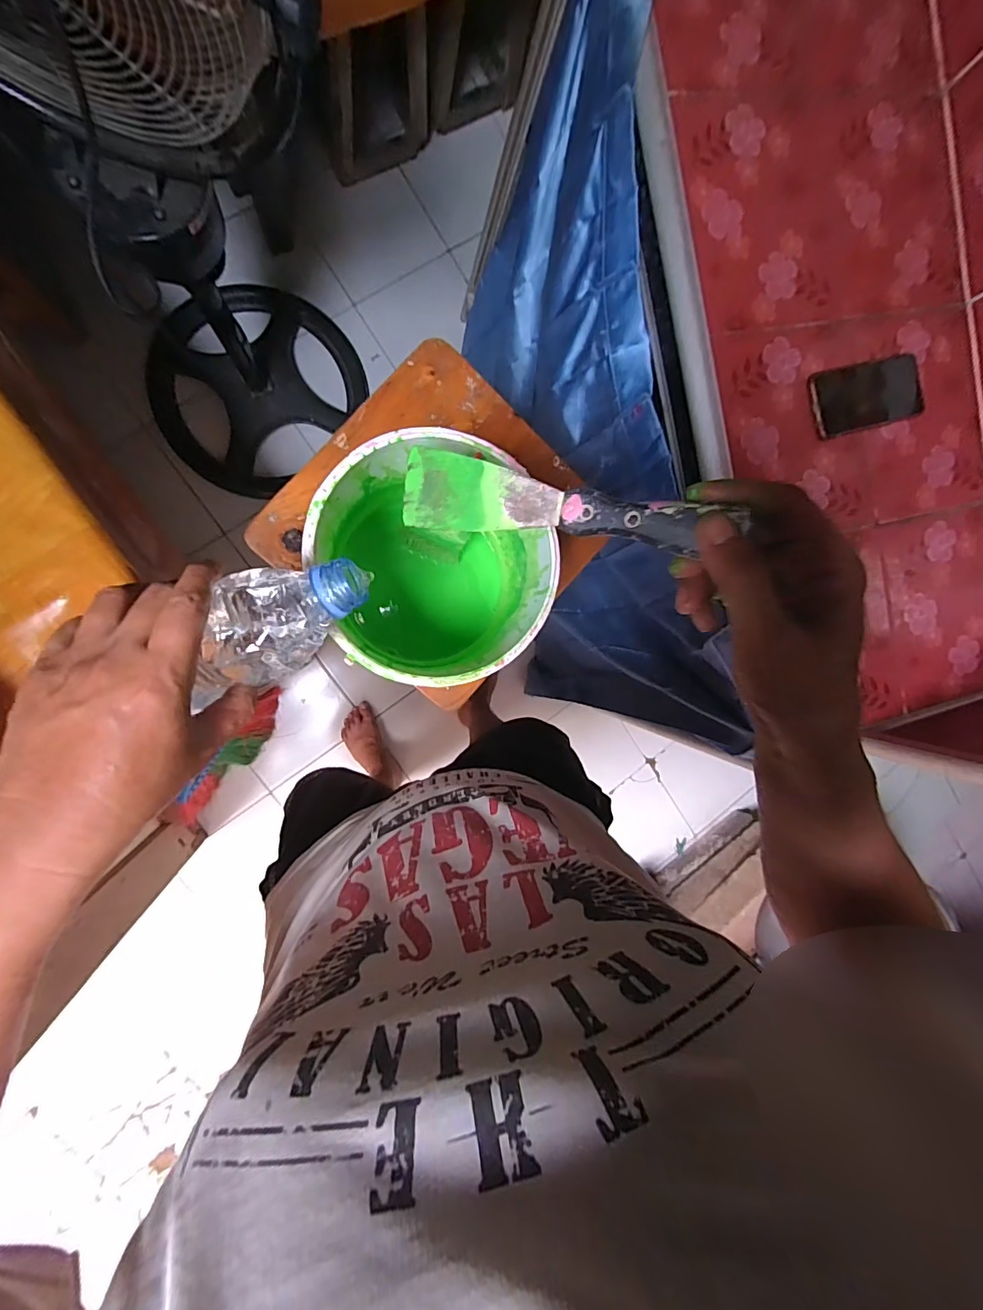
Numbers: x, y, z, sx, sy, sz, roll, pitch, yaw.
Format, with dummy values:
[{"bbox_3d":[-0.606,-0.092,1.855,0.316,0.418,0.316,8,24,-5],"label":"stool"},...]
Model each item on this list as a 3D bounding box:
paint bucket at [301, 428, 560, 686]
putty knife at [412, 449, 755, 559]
[{"bbox_3d":[-0.052,-0.072,0.436,0.167,0.186,0.178,-1,93,-12],"label":"paint bucket"},{"bbox_3d":[0.032,-0.085,0.280,0.193,0.014,0.042,15,90,23],"label":"putty knife"}]

